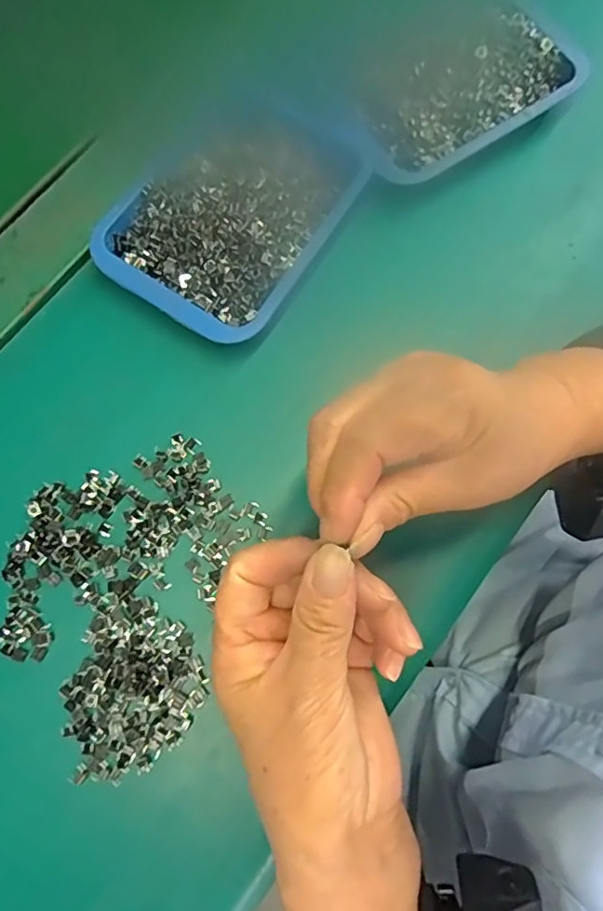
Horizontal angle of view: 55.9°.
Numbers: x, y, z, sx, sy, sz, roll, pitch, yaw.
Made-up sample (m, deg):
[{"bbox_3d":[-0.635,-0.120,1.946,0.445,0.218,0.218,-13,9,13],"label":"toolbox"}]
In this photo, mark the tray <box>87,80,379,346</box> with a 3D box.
[{"bbox_3d":[-0.041,-0.147,0.342,0.116,0.024,0.152,32,80,6],"label":"tray"}]

